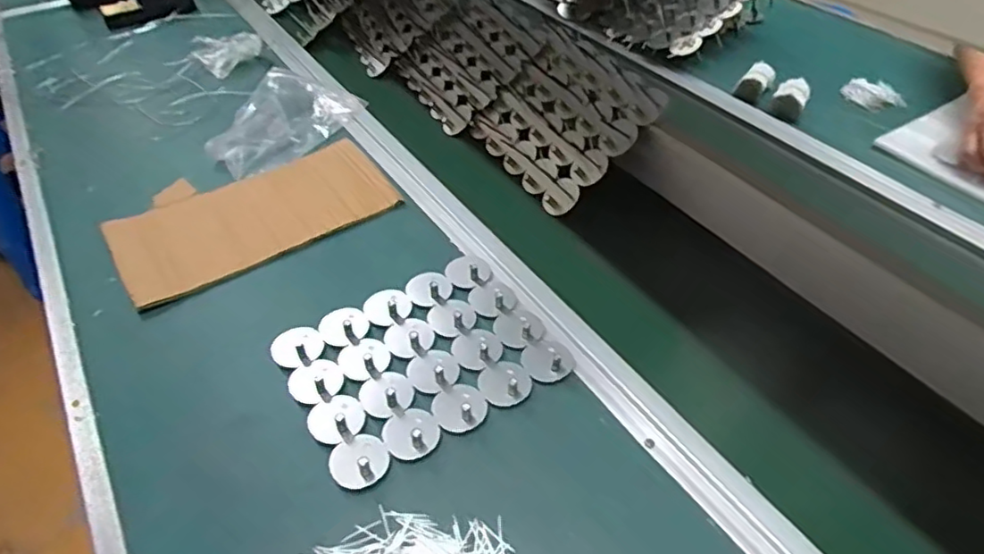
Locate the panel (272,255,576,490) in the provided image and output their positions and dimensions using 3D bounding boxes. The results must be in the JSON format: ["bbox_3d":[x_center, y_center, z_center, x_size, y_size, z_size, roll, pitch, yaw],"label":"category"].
[{"bbox_3d":[-0.063,0.068,0.553,0.215,0.013,0.171,-24,49,-22],"label":"panel"}]

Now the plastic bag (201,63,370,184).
[{"bbox_3d":[-0.265,-0.202,0.801,0.129,0.053,0.194,10,46,12],"label":"plastic bag"}]

